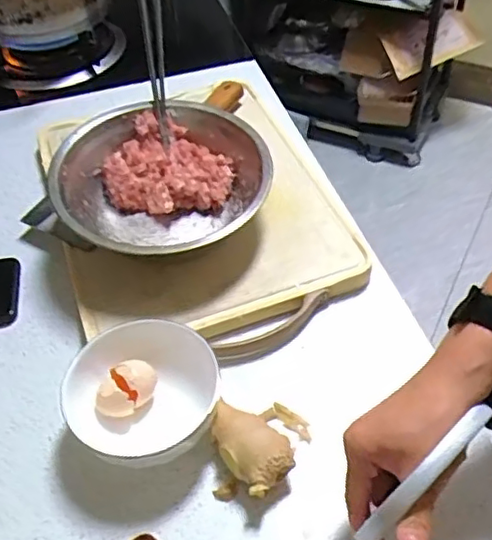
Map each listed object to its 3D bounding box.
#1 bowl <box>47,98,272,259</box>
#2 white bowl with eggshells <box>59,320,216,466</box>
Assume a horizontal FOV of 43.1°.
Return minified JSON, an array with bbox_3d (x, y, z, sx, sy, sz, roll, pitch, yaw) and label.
[{"bbox_3d":[-0.079,-0.076,0.619,0.199,0.068,0.199,-2,48,2],"label":"bowl"},{"bbox_3d":[-0.079,0.099,0.497,0.118,0.057,0.105,23,54,23],"label":"white bowl with eggshells"}]

